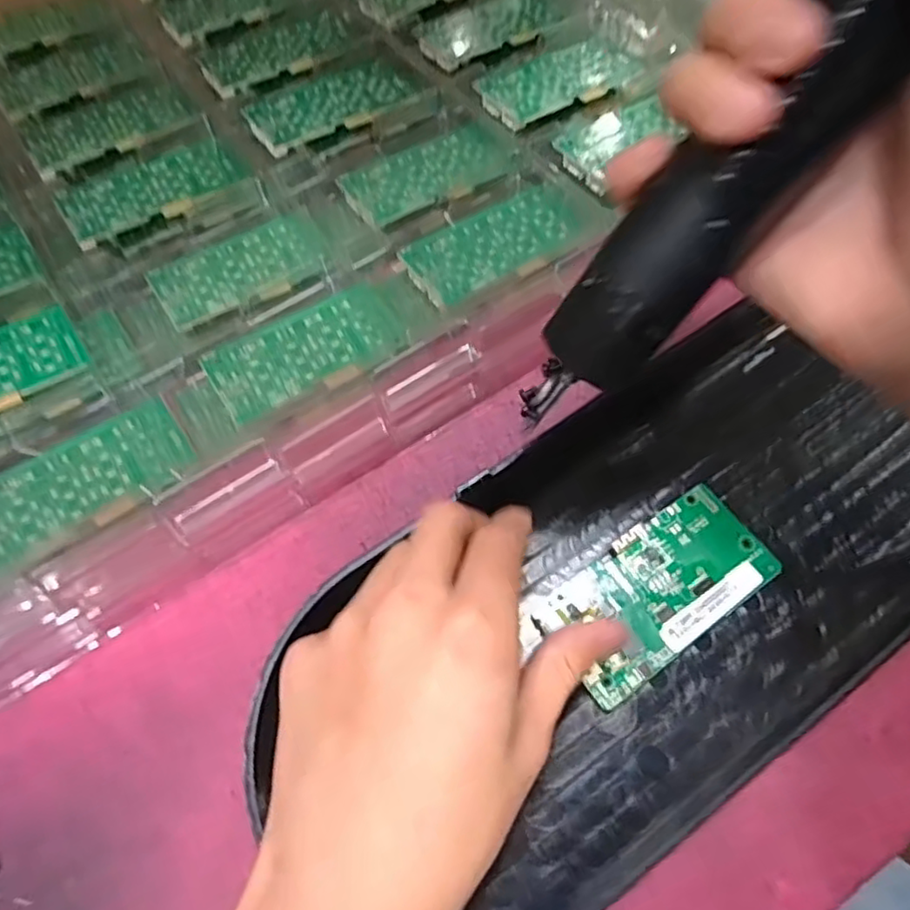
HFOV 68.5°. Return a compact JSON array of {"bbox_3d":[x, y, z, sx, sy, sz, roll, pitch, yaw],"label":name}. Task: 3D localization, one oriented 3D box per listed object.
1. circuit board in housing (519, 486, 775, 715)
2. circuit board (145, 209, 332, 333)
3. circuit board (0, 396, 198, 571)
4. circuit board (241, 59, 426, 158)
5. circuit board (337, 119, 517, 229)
[{"bbox_3d":[0.080,0.054,0.270,0.099,0.008,0.048,-33,69,-12],"label":"circuit board in housing"},{"bbox_3d":[-0.112,-0.100,0.354,0.089,0.009,0.049,-26,66,-11],"label":"circuit board"},{"bbox_3d":[-0.166,0.012,0.297,0.091,0.011,0.048,-33,67,-14],"label":"circuit board"},{"bbox_3d":[-0.072,-0.208,0.390,0.097,0.009,0.056,-24,65,-10],"label":"circuit board"},{"bbox_3d":[-0.015,-0.160,0.375,0.092,0.011,0.047,-28,66,-11],"label":"circuit board"}]

